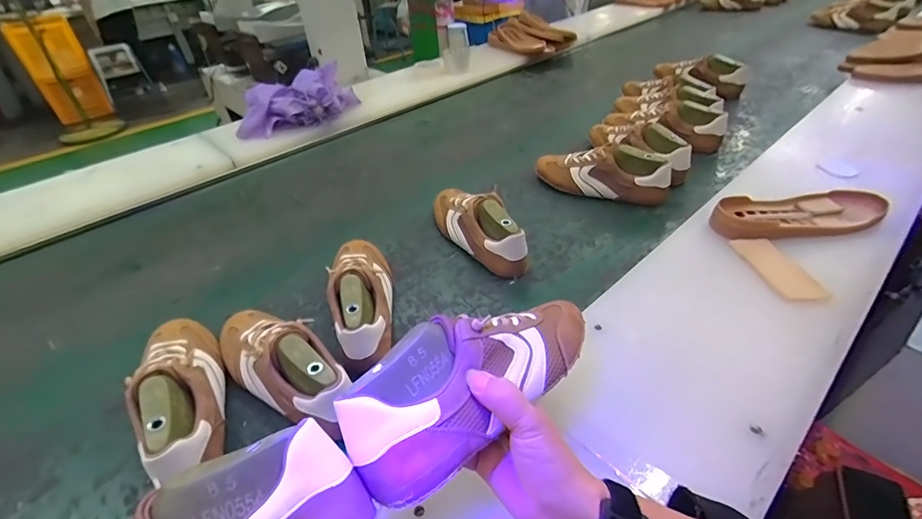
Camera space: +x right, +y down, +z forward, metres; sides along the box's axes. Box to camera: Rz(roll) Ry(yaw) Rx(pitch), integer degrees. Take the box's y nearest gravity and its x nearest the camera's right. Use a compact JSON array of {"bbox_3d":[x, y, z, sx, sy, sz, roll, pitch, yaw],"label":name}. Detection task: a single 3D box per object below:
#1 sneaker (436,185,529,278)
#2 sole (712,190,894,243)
[{"bbox_3d":[0.017,-0.073,0.764,0.089,0.091,0.267,-21,41,-20],"label":"sneaker"},{"bbox_3d":[0.524,-0.074,0.672,0.278,0.033,0.092,-5,38,-1],"label":"sole"}]

